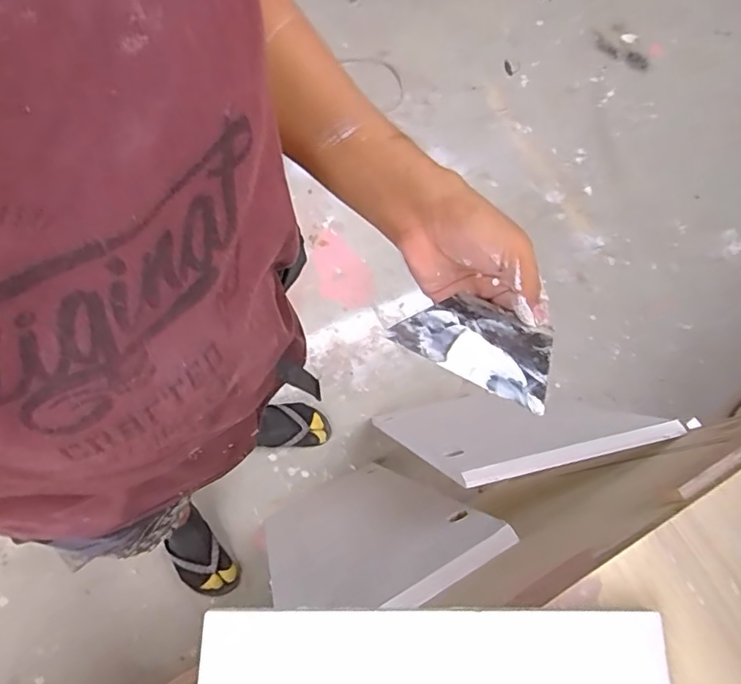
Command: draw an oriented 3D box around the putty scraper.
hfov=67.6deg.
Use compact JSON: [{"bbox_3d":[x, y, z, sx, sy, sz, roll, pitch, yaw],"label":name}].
[{"bbox_3d":[0.077,-0.001,0.376,0.102,0.004,0.091,26,38,19],"label":"putty scraper"}]

